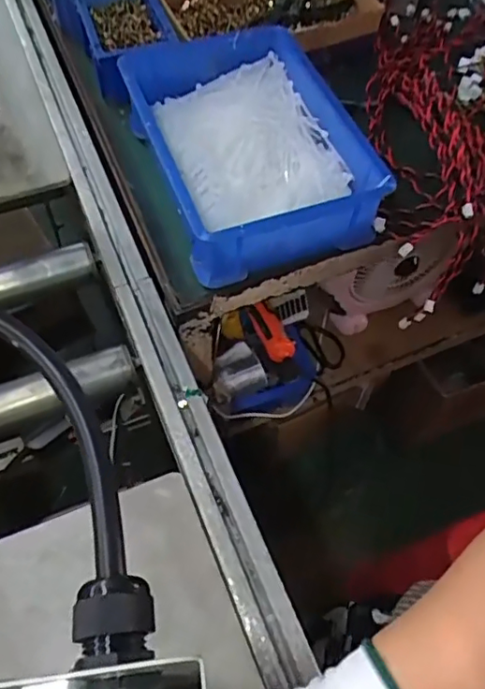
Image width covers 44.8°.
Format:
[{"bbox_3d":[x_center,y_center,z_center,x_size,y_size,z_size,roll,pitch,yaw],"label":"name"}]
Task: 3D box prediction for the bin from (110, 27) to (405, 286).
[{"bbox_3d":[-0.001,-0.240,0.652,0.201,0.070,0.333,-18,62,-10],"label":"bin"}]

